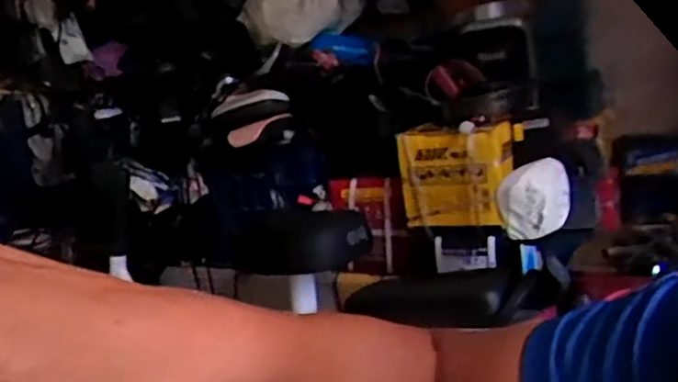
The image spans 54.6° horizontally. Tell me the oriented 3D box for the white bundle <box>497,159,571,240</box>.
[{"bbox_3d":[0.286,0.011,0.957,0.056,0.100,0.114,1,11,44],"label":"white bundle"}]

